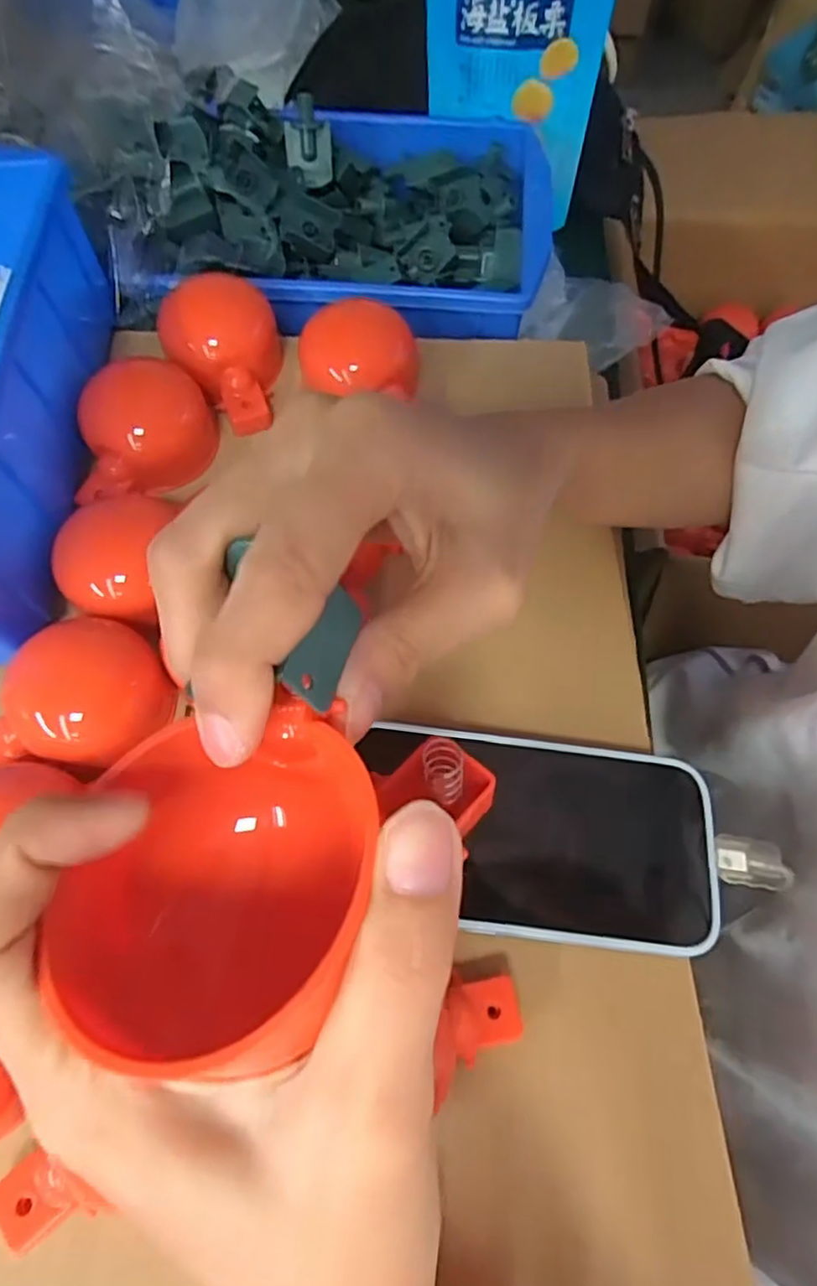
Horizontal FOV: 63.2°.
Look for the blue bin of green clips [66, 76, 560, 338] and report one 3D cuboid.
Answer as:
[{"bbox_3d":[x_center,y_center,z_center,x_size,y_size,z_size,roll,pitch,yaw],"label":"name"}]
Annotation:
[{"bbox_3d":[-0.046,-0.263,0.398,0.241,0.080,0.179,2,65,2],"label":"blue bin of green clips"}]

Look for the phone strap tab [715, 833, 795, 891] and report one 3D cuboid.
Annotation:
[{"bbox_3d":[0.137,0.087,0.262,0.032,0.007,0.018,7,65,4],"label":"phone strap tab"}]

